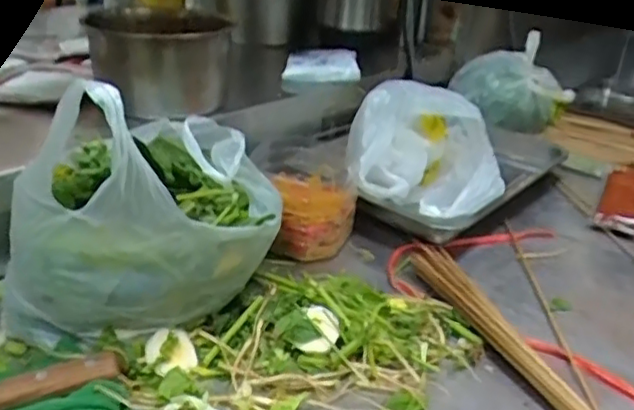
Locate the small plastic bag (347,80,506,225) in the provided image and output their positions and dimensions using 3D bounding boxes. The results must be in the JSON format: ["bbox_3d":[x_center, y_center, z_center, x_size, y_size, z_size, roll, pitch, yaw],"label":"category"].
[{"bbox_3d":[0.158,-0.086,0.938,0.217,0.146,0.248,5,26,1],"label":"small plastic bag"}]

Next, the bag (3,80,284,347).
[{"bbox_3d":[-0.155,-0.003,0.627,0.205,0.234,0.241,13,27,17],"label":"bag"}]

